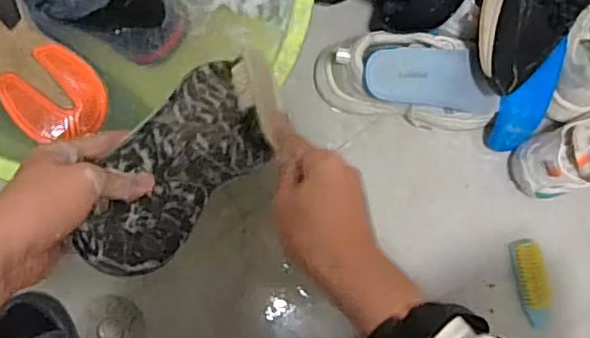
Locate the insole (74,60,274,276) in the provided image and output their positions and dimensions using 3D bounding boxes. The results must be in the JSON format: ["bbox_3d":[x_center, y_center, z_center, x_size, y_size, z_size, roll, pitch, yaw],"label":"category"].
[{"bbox_3d":[-0.091,-0.009,0.521,0.099,0.020,0.228,55,42,-12],"label":"insole"}]

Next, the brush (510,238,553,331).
[{"bbox_3d":[0.320,0.154,0.849,0.035,0.032,0.117,-7,86,-7],"label":"brush"}]

